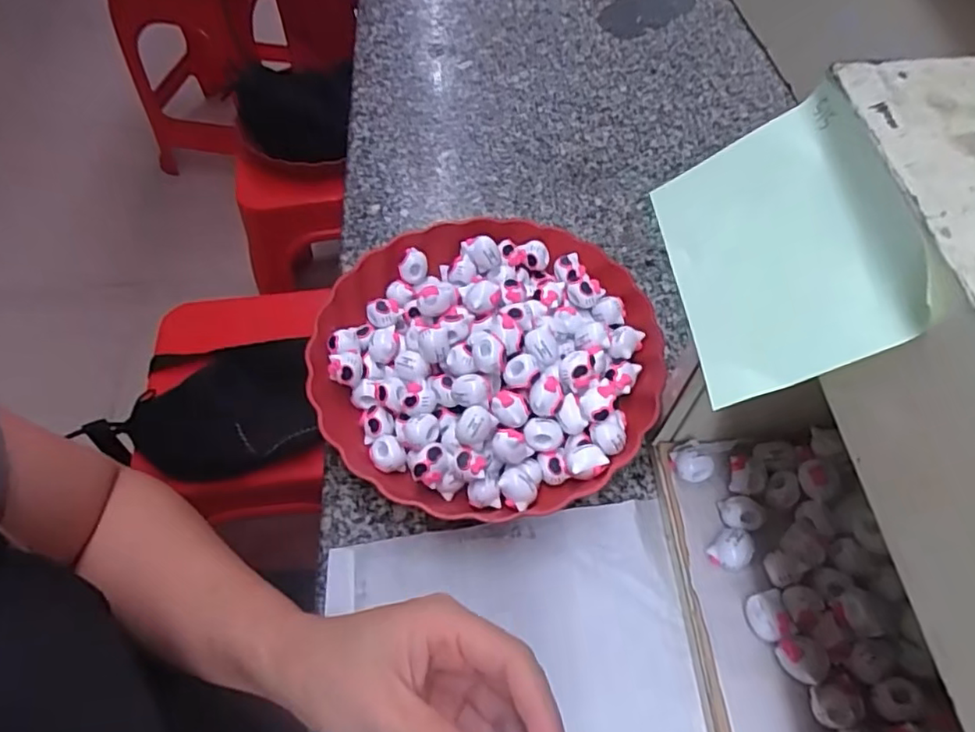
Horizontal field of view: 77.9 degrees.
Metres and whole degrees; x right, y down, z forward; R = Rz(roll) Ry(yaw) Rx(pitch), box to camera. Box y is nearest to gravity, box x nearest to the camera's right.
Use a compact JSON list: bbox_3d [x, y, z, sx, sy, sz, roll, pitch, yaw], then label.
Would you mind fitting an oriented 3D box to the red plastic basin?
[{"bbox_3d":[0.000,-0.008,0.440,0.234,0.074,0.228,0,58,0],"label":"red plastic basin"}]

